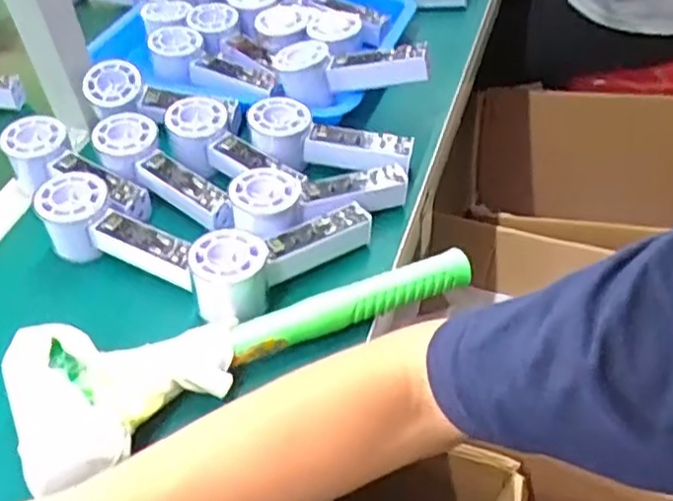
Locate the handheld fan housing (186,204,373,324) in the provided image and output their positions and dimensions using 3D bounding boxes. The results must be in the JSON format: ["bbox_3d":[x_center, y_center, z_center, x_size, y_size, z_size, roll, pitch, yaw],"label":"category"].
[{"bbox_3d":[-0.044,-0.004,0.548,0.152,0.049,0.054,-33,51,-24],"label":"handheld fan housing"}]

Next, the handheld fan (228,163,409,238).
[{"bbox_3d":[-0.015,-0.049,0.588,0.150,0.032,0.049,-9,44,-21],"label":"handheld fan"}]

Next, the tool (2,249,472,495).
[{"bbox_3d":[-0.067,0.047,0.495,0.329,0.053,0.111,-27,49,-20],"label":"tool"}]

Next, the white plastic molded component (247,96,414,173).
[{"bbox_3d":[-0.008,-0.099,0.645,0.150,0.044,0.058,11,46,0],"label":"white plastic molded component"}]

